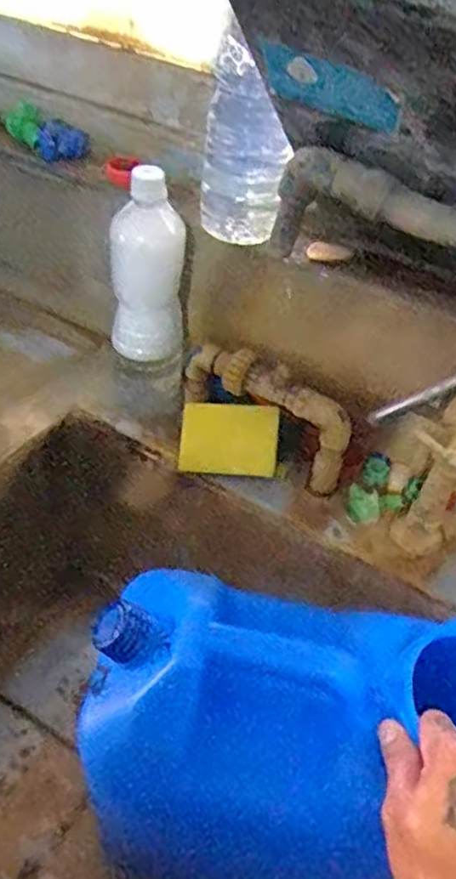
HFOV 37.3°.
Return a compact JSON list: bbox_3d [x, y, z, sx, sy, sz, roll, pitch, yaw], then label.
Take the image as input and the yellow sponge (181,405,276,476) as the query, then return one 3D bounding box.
[{"bbox_3d":[0.000,0.000,0.697,0.098,0.072,0.018,4,14,12],"label":"yellow sponge"}]

